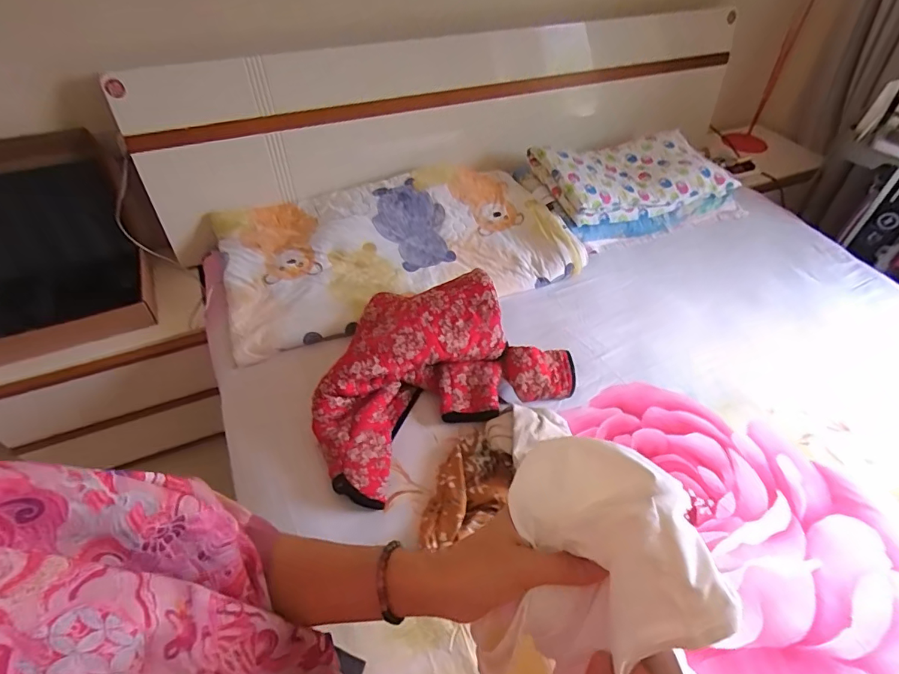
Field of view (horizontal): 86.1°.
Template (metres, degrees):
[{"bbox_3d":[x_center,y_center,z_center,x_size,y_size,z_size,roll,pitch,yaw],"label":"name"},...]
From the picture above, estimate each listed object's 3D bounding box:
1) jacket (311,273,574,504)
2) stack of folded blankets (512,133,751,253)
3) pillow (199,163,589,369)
[{"bbox_3d":[-0.046,0.048,1.004,0.521,0.150,0.387,-23,53,-24],"label":"jacket"},{"bbox_3d":[0.567,-0.470,1.507,0.635,0.173,0.351,-19,50,-17],"label":"stack of folded blankets"},{"bbox_3d":[-0.138,-0.257,1.285,0.886,0.110,0.478,-12,50,-16],"label":"pillow"}]

